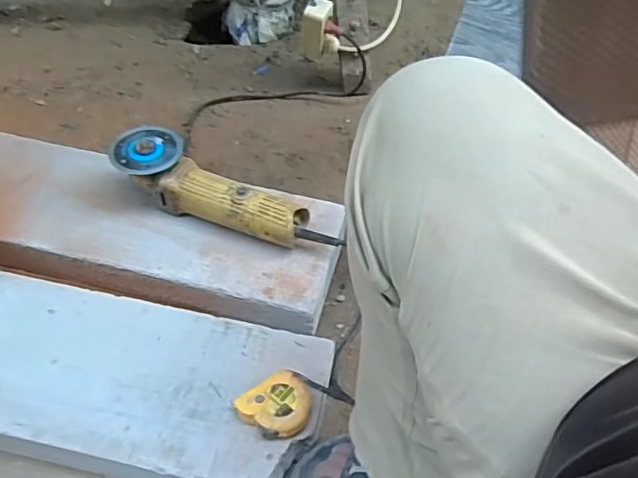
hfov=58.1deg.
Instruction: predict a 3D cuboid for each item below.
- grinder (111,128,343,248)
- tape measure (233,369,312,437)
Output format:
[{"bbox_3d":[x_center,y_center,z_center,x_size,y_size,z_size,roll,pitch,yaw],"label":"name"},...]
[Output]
[{"bbox_3d":[-0.131,-0.064,0.797,0.326,0.089,0.095,17,51,11],"label":"grinder"},{"bbox_3d":[-0.044,0.188,0.634,0.076,0.036,0.062,-30,57,-25],"label":"tape measure"}]

